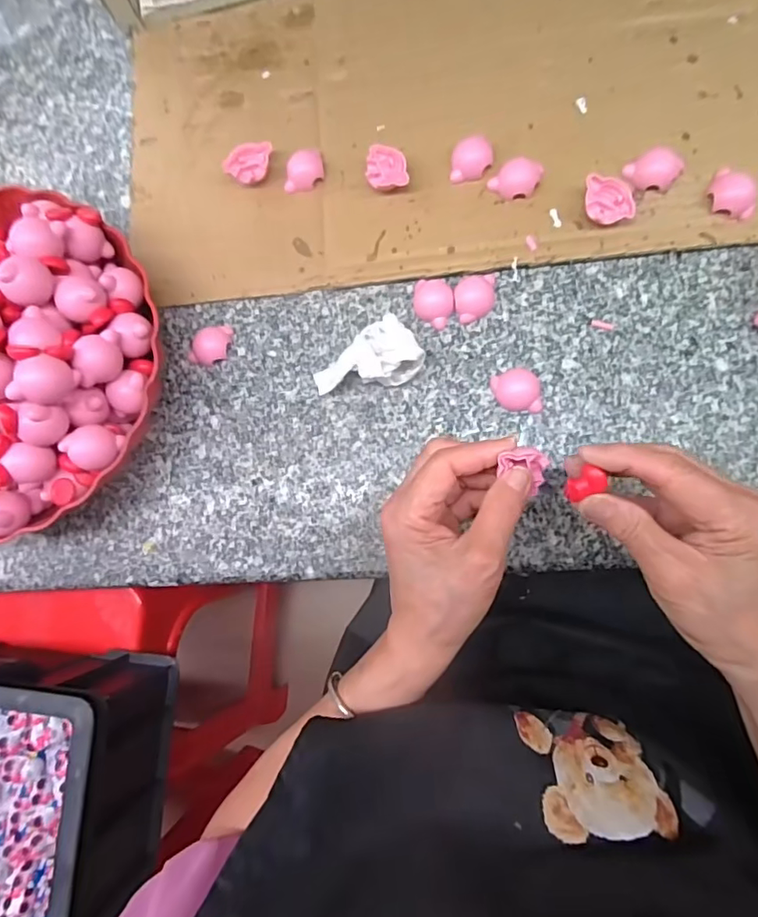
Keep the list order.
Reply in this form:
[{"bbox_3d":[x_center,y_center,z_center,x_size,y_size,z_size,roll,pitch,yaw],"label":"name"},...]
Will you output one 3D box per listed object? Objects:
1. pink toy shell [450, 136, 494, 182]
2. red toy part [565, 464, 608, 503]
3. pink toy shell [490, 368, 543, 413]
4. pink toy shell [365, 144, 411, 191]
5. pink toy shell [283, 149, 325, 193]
[{"bbox_3d":[0.065,-0.208,0.361,0.028,0.011,0.027,4,85,7],"label":"pink toy shell"},{"bbox_3d":[0.104,0.012,0.260,0.019,0.010,0.014,-23,82,4],"label":"red toy part"},{"bbox_3d":[0.094,-0.045,0.351,0.031,0.008,0.030,-8,84,6],"label":"pink toy shell"},{"bbox_3d":[0.006,-0.204,0.367,0.028,0.015,0.032,-9,84,6],"label":"pink toy shell"},{"bbox_3d":[-0.056,-0.211,0.378,0.030,0.011,0.026,-12,83,6],"label":"pink toy shell"}]

